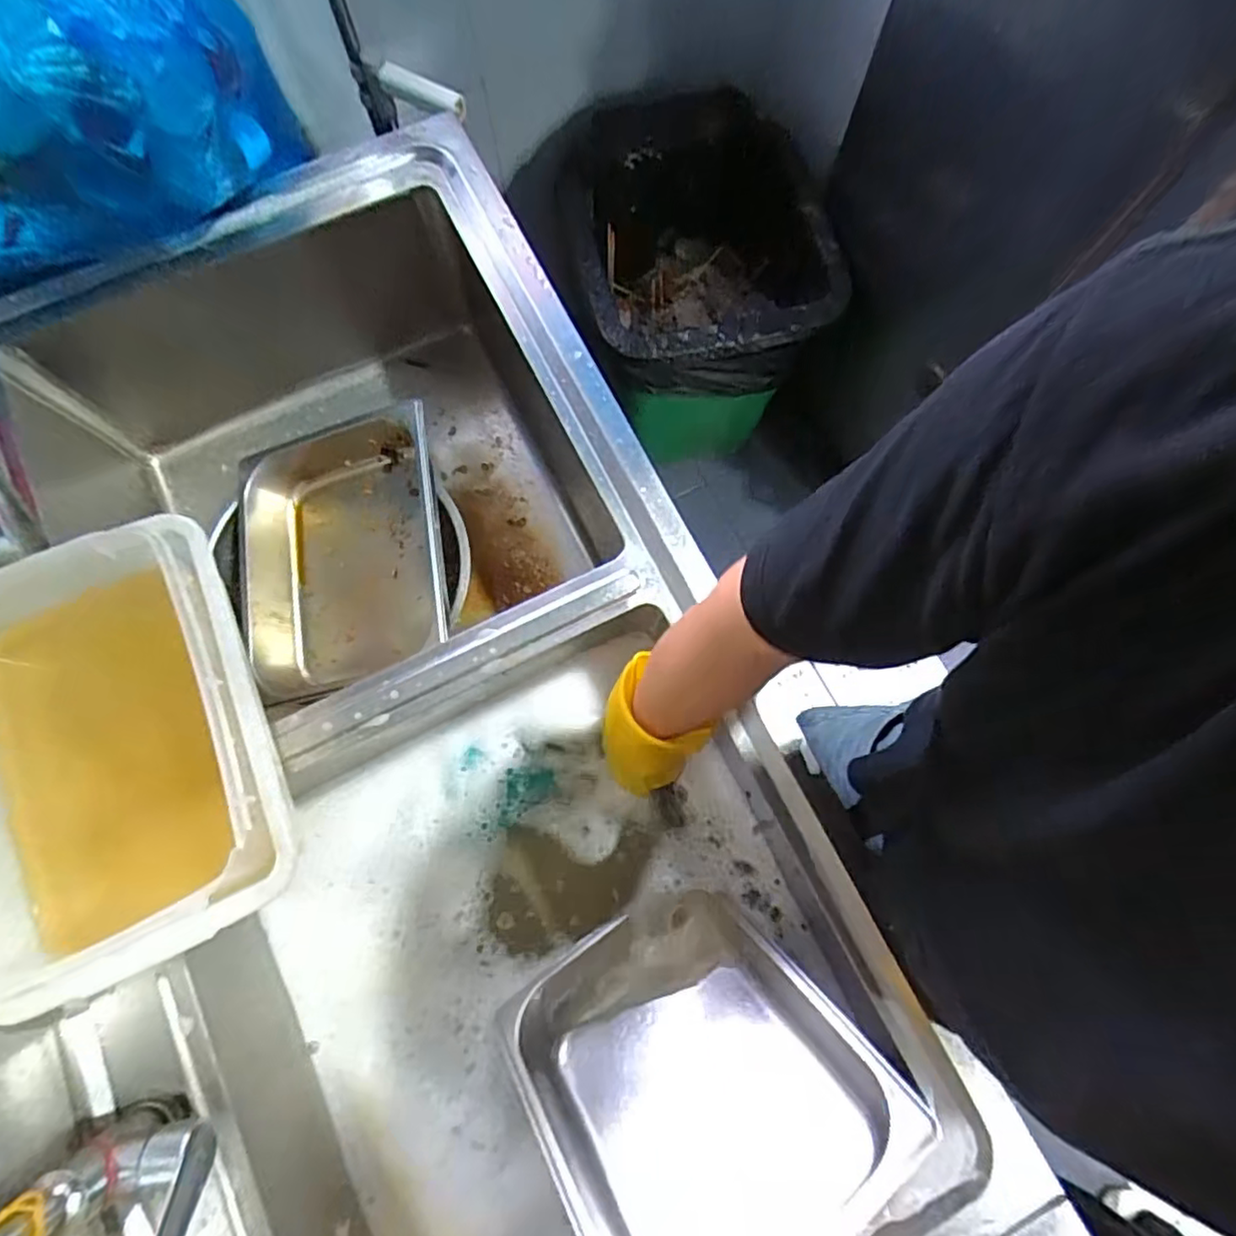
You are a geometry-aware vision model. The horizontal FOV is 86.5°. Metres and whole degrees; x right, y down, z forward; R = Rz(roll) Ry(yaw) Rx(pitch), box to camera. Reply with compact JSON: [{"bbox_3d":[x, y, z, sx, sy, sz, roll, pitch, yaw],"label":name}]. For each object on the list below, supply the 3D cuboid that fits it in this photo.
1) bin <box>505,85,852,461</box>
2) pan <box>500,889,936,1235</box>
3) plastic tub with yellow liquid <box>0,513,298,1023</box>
[{"bbox_3d":[0.108,-0.562,1.212,0.434,0.540,0.461,0,76,0],"label":"bin"},{"bbox_3d":[0.067,0.406,0.581,0.263,0.301,0.089,-27,121,-17],"label":"pan"},{"bbox_3d":[-0.401,0.107,0.520,0.232,0.089,0.318,-23,77,-6],"label":"plastic tub with yellow liquid"}]

